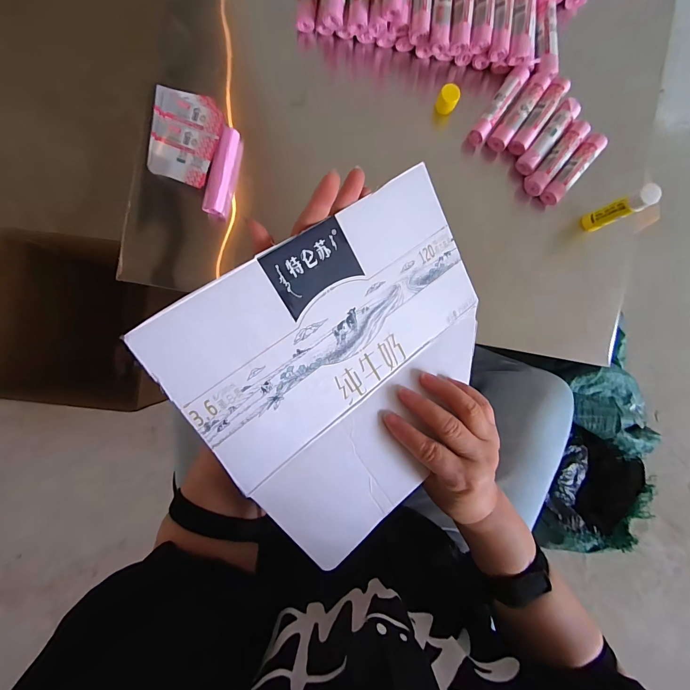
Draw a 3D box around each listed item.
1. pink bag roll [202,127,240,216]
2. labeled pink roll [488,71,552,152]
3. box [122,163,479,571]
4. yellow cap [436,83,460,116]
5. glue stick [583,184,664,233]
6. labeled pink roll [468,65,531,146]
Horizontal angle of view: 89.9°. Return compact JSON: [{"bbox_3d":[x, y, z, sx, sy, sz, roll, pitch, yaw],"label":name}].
[{"bbox_3d":[-0.180,-0.257,0.517,0.029,0.031,0.122,16,89,-3],"label":"pink bag roll"},{"bbox_3d":[0.272,-0.365,0.540,0.030,0.025,0.129,36,88,-2],"label":"labeled pink roll"},{"bbox_3d":[0.021,0.012,0.292,0.269,0.015,0.226,-37,108,-20],"label":"box"},{"bbox_3d":[0.159,-0.379,0.535,0.029,0.026,0.031,0,90,-3],"label":"yellow cap"},{"bbox_3d":[0.399,-0.197,0.506,0.023,0.108,0.027,-25,91,-3],"label":"glue stick"},{"bbox_3d":[0.239,-0.374,0.541,0.027,0.033,0.130,36,88,-2],"label":"labeled pink roll"}]

